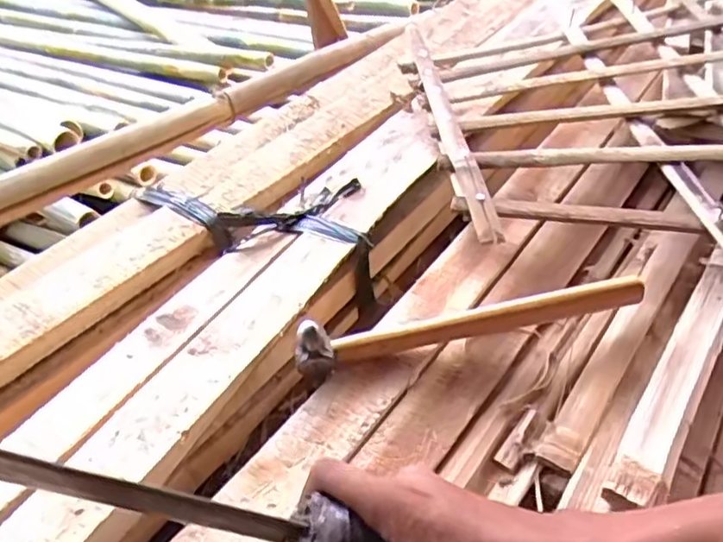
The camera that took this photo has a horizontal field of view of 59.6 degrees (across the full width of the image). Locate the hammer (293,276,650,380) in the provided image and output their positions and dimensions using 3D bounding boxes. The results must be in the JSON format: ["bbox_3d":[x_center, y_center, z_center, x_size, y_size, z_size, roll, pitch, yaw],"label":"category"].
[{"bbox_3d":[0.087,0.041,0.485,0.268,0.052,0.021,-11,38,-5],"label":"hammer"}]

